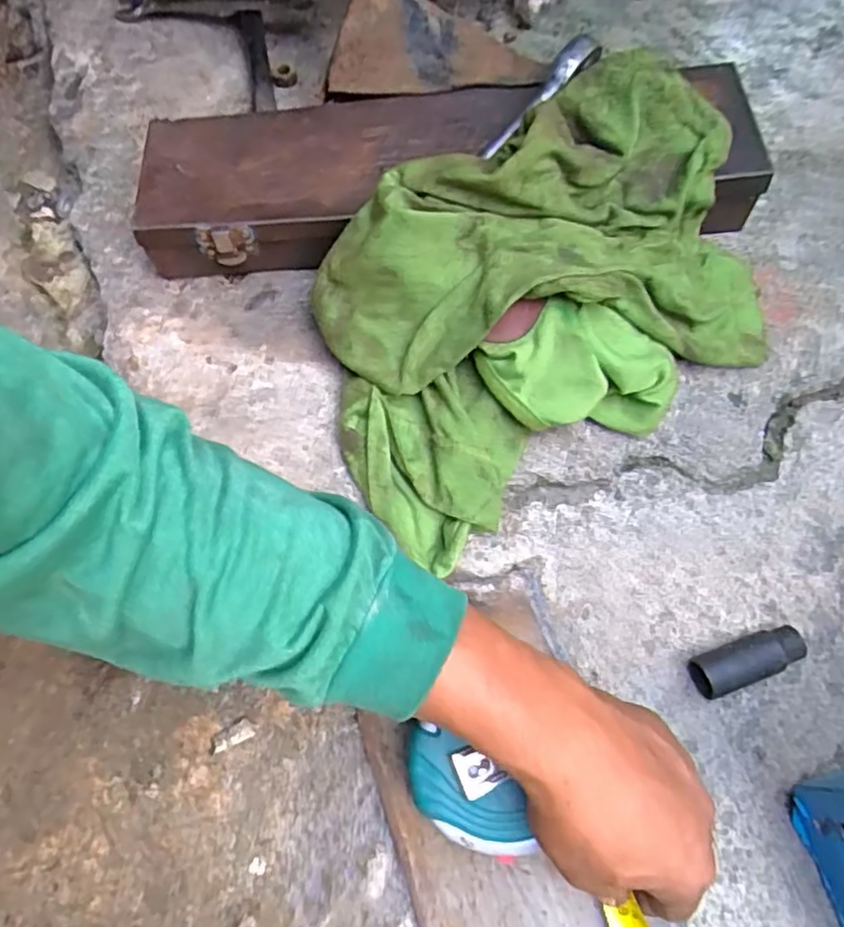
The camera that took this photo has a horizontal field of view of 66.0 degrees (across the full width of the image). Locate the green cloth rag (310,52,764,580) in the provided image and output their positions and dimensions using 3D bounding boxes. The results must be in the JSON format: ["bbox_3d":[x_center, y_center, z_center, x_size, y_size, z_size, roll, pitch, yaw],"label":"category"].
[{"bbox_3d":[0.076,-0.110,0.395,0.289,0.097,0.202,-32,73,-9],"label":"green cloth rag"}]

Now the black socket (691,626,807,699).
[{"bbox_3d":[0.194,0.117,0.389,0.067,0.023,0.025,-20,72,-5],"label":"black socket"}]

